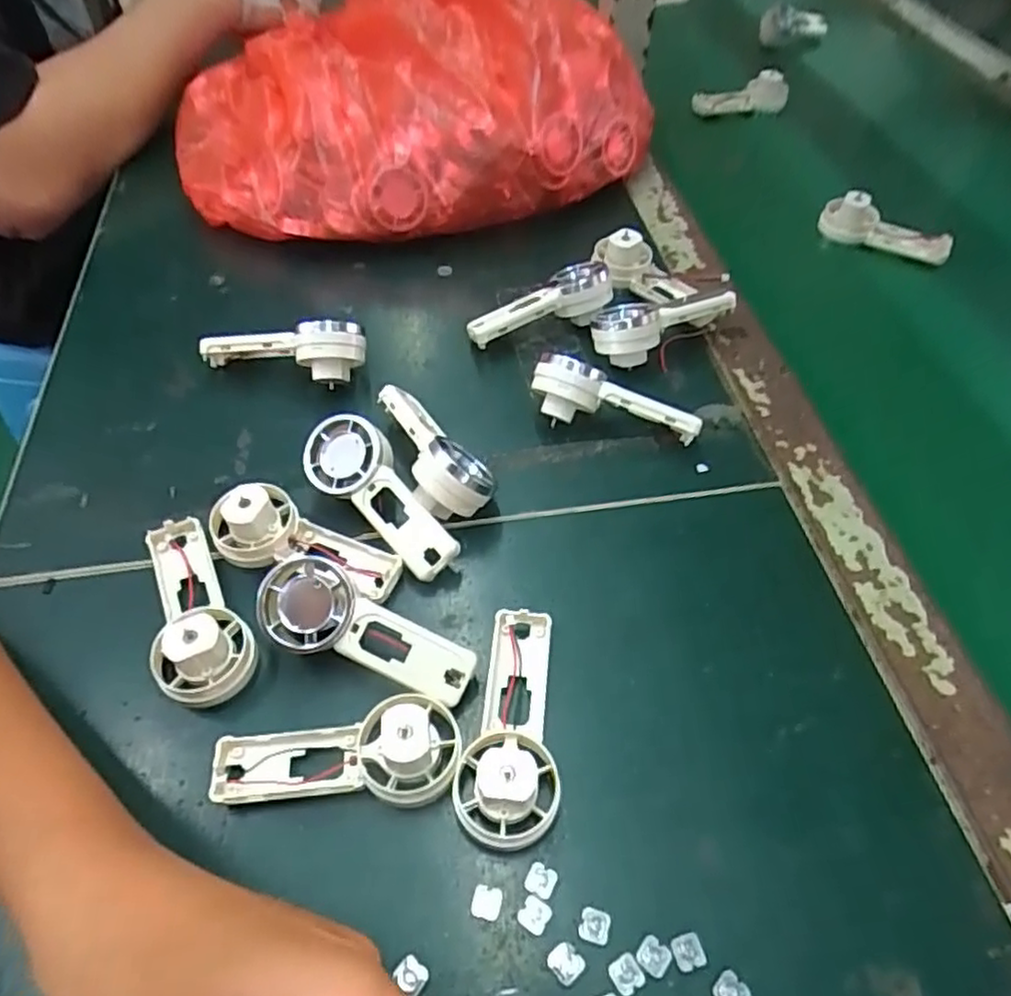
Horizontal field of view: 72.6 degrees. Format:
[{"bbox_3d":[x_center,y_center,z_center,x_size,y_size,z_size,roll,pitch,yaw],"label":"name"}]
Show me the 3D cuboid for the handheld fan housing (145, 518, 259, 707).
[{"bbox_3d":[-0.140,0.046,0.300,0.039,0.029,0.092,-25,56,-19],"label":"handheld fan housing"}]

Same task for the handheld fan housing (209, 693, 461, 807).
[{"bbox_3d":[-0.064,0.101,0.261,0.092,0.030,0.037,-8,52,-7],"label":"handheld fan housing"}]

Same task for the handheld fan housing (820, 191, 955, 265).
[{"bbox_3d":[0.282,-0.200,0.507,0.092,0.032,0.019,20,54,14],"label":"handheld fan housing"}]

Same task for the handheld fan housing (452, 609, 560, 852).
[{"bbox_3d":[0.006,0.086,0.272,0.037,0.028,0.092,9,52,7],"label":"handheld fan housing"}]

